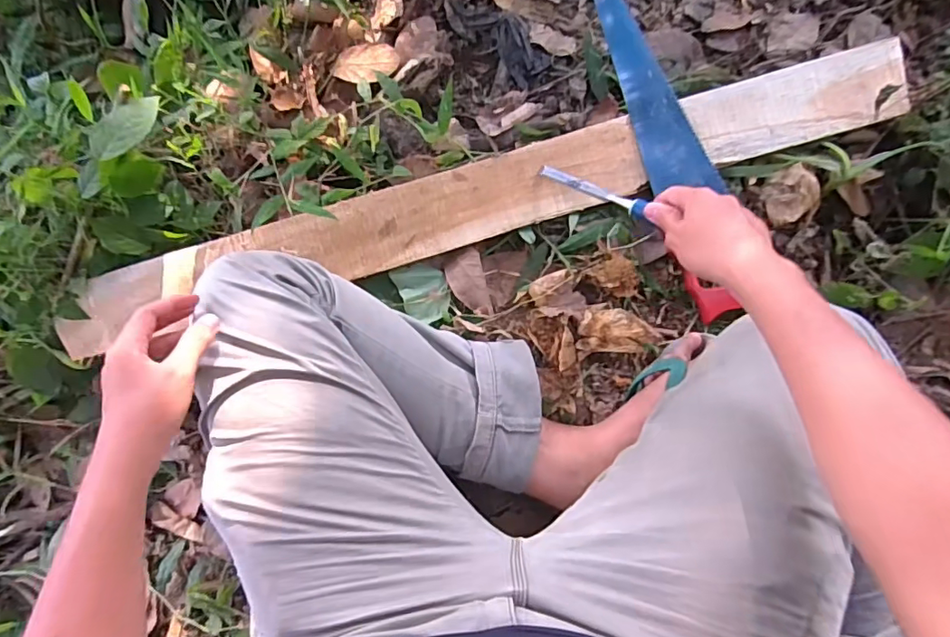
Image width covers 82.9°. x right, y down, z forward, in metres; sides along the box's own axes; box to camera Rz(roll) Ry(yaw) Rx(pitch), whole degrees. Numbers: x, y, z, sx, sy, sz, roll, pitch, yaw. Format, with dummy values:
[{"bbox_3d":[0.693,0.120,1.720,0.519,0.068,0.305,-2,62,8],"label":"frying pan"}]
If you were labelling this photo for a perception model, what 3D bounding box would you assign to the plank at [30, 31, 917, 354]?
[{"bbox_3d":[0.000,-0.132,0.638,0.998,0.025,0.095,-16,97,1],"label":"plank"}]

